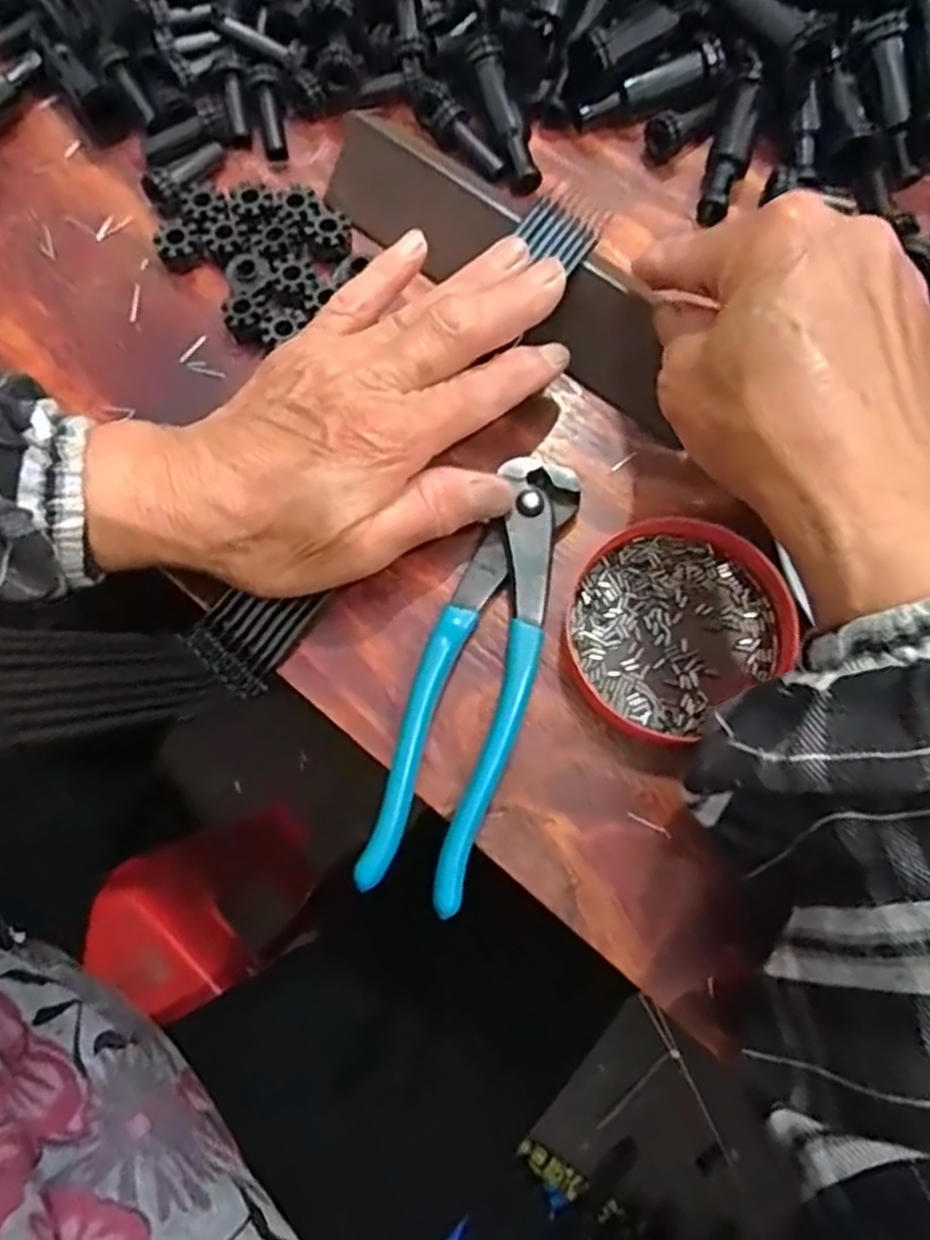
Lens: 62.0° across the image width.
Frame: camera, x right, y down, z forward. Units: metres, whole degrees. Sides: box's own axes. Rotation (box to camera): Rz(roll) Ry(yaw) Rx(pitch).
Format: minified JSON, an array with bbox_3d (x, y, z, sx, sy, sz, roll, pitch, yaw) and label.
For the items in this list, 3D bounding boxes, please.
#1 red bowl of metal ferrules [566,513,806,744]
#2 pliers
[{"bbox_3d":[0.076,0.001,0.283,0.078,0.019,0.071,1,73,-2],"label":"red bowl of metal ferrules"},{"bbox_3d":[0.005,0.016,0.278,0.039,0.012,0.162,19,75,4],"label":"pliers"}]

